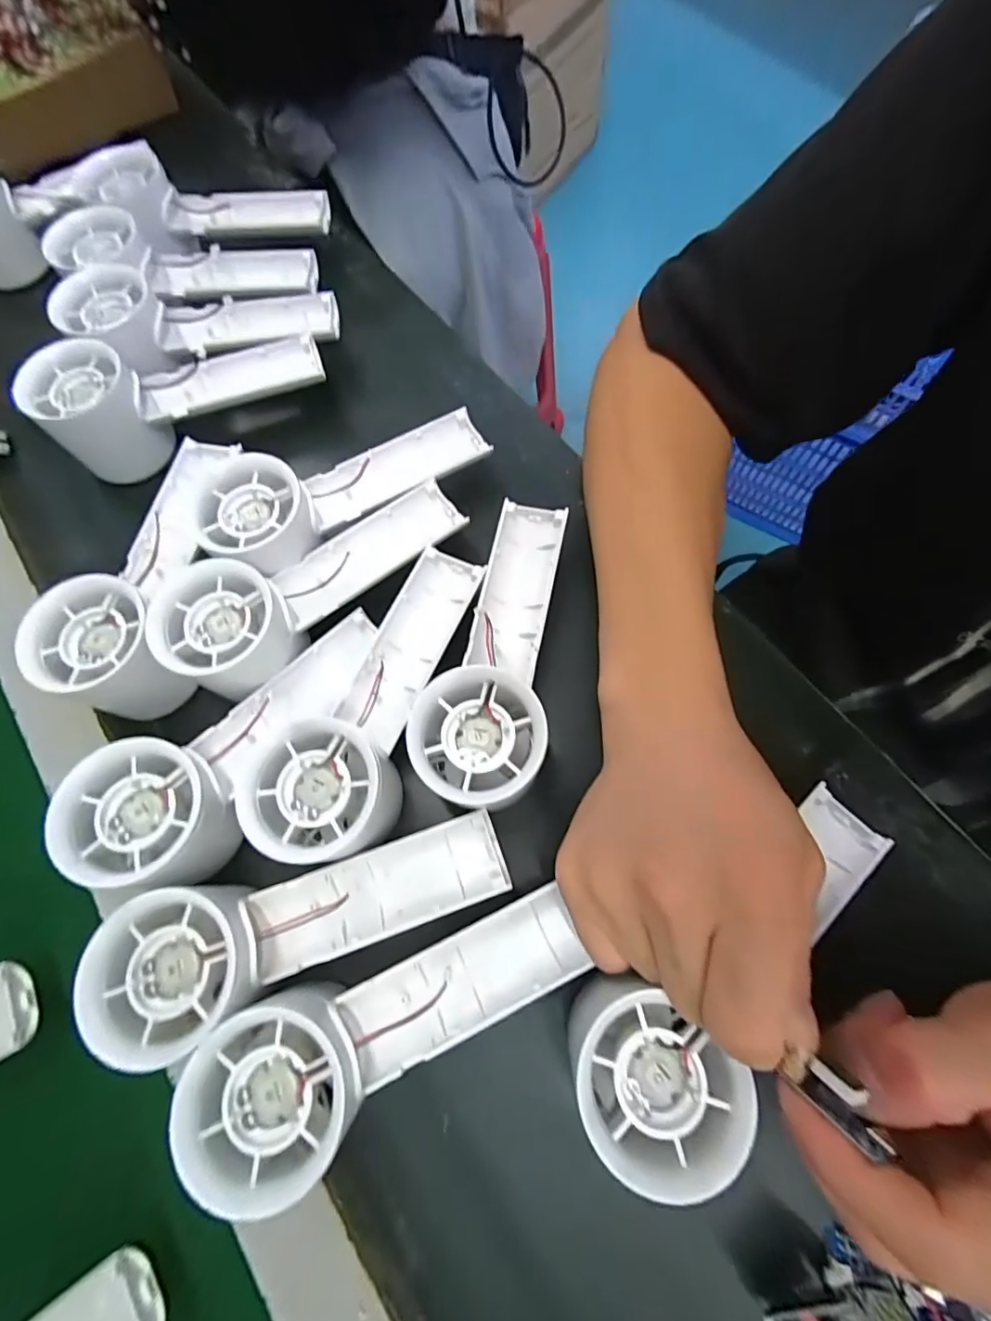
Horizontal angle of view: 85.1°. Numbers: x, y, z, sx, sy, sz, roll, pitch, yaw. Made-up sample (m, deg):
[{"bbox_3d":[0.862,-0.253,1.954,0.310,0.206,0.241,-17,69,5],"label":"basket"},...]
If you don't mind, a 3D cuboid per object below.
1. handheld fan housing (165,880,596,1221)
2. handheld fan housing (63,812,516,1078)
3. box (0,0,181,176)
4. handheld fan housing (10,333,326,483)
[{"bbox_3d":[-0.038,0.133,0.199,0.147,0.032,0.053,-25,71,-6],"label":"handheld fan housing"},{"bbox_3d":[-0.072,0.106,0.213,0.155,0.036,0.052,-14,71,-3],"label":"handheld fan housing"},{"bbox_3d":[-0.381,-0.507,0.443,0.166,0.071,0.188,-28,72,-8],"label":"box"},{"bbox_3d":[-0.185,-0.166,0.323,0.157,0.053,0.060,-26,72,-7],"label":"handheld fan housing"}]

